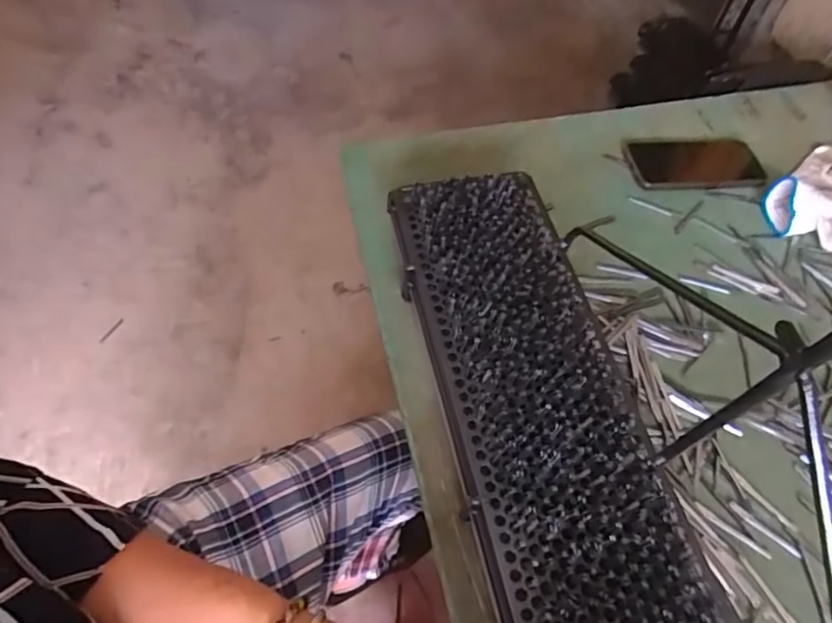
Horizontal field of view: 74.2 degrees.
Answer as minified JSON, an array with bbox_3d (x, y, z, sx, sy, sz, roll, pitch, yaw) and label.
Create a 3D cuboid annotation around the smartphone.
[{"bbox_3d":[0.330,-0.176,0.658,0.153,0.016,0.070,-2,59,-5],"label":"smartphone"}]

